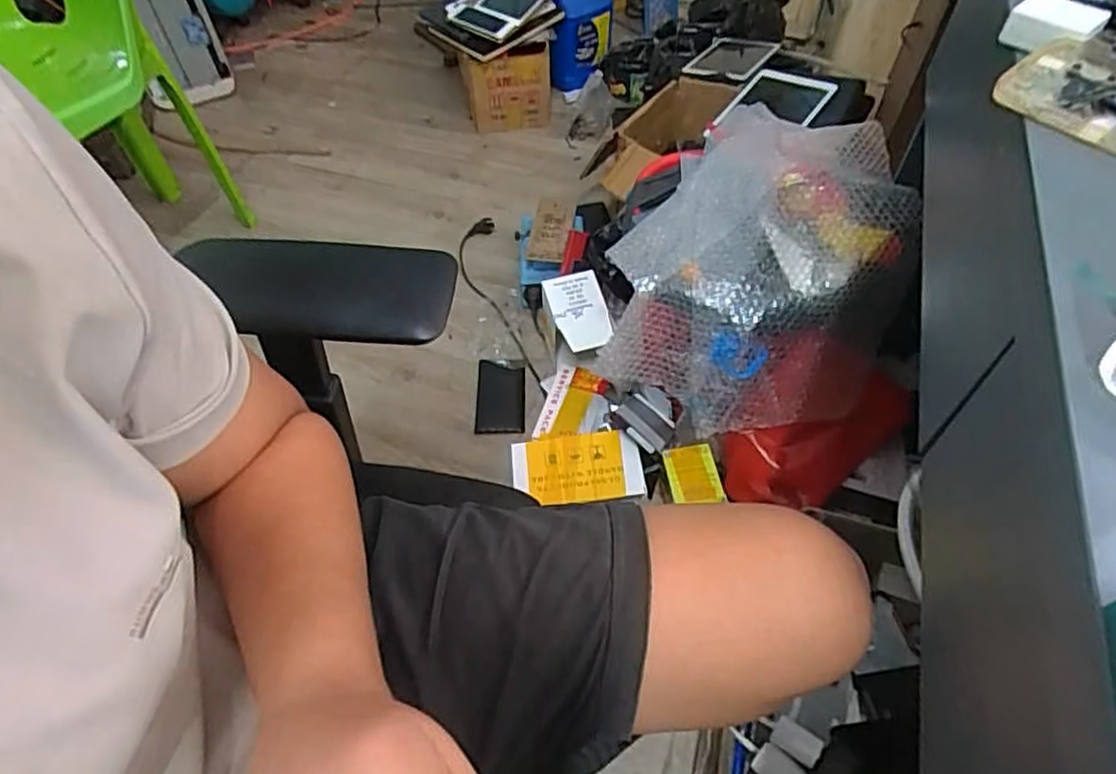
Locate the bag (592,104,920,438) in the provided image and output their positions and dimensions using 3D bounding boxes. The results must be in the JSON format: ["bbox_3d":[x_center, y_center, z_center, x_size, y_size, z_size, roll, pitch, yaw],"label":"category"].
[{"bbox_3d":[0.300,-0.176,0.902,0.348,0.222,0.436,22,56,17],"label":"bag"}]

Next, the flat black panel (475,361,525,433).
[{"bbox_3d":[-0.106,0.020,1.190,0.090,0.011,0.159,-1,53,1],"label":"flat black panel"}]

